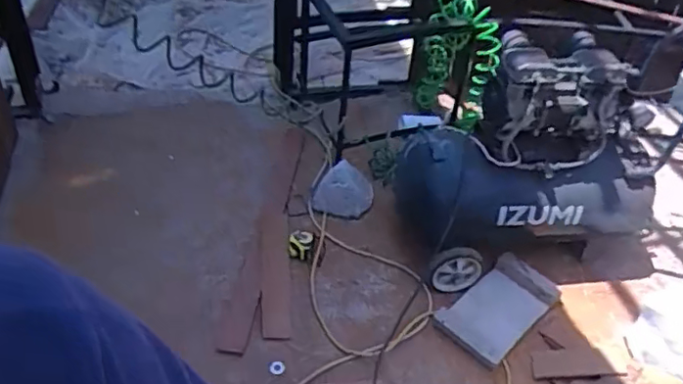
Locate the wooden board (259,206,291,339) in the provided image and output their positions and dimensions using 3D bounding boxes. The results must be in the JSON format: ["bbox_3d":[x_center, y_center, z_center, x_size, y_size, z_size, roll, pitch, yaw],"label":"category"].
[{"bbox_3d":[-0.173,0.199,1.523,0.074,0.020,0.411,-3,48,-6],"label":"wooden board"}]

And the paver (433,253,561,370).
[{"bbox_3d":[0.395,0.290,1.472,0.321,0.045,0.174,-31,52,-33],"label":"paver"}]

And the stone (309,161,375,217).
[{"bbox_3d":[0.009,-0.002,1.674,0.136,0.076,0.148,31,47,25],"label":"stone"}]

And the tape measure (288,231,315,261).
[{"bbox_3d":[-0.107,0.136,1.563,0.066,0.031,0.079,6,42,2],"label":"tape measure"}]

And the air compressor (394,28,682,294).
[{"bbox_3d":[0.542,-0.118,1.515,0.699,0.549,0.389,-5,42,-10],"label":"air compressor"}]

